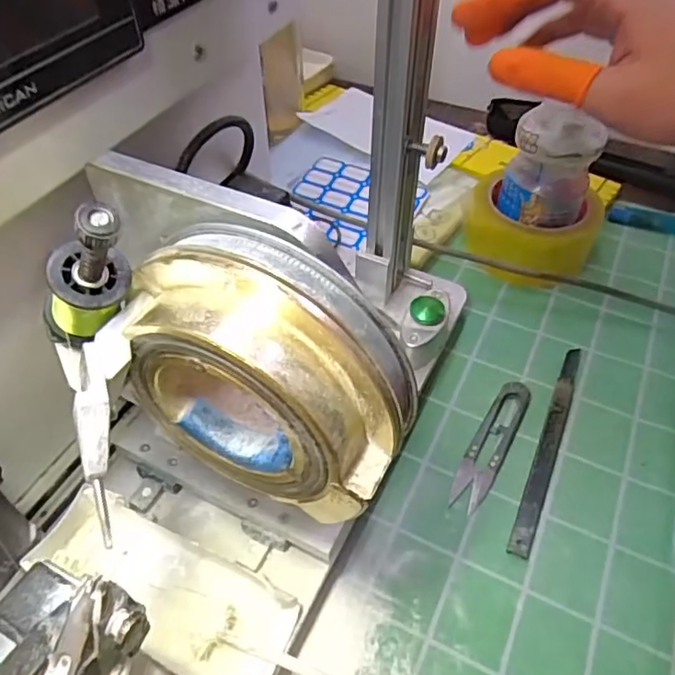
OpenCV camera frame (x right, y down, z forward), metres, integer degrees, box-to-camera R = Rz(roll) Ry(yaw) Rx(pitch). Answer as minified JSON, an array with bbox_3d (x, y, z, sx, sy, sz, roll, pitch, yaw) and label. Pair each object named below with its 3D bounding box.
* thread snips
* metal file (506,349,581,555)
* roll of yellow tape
[{"bbox_3d":[0.099,0.068,0.375,0.023,0.009,0.097,25,53,20],"label":"thread snips"},{"bbox_3d":[0.137,0.065,0.375,0.011,0.009,0.163,20,51,16],"label":"metal file"},{"bbox_3d":[0.160,-0.094,0.478,0.094,0.059,0.098,0,48,0],"label":"roll of yellow tape"}]

